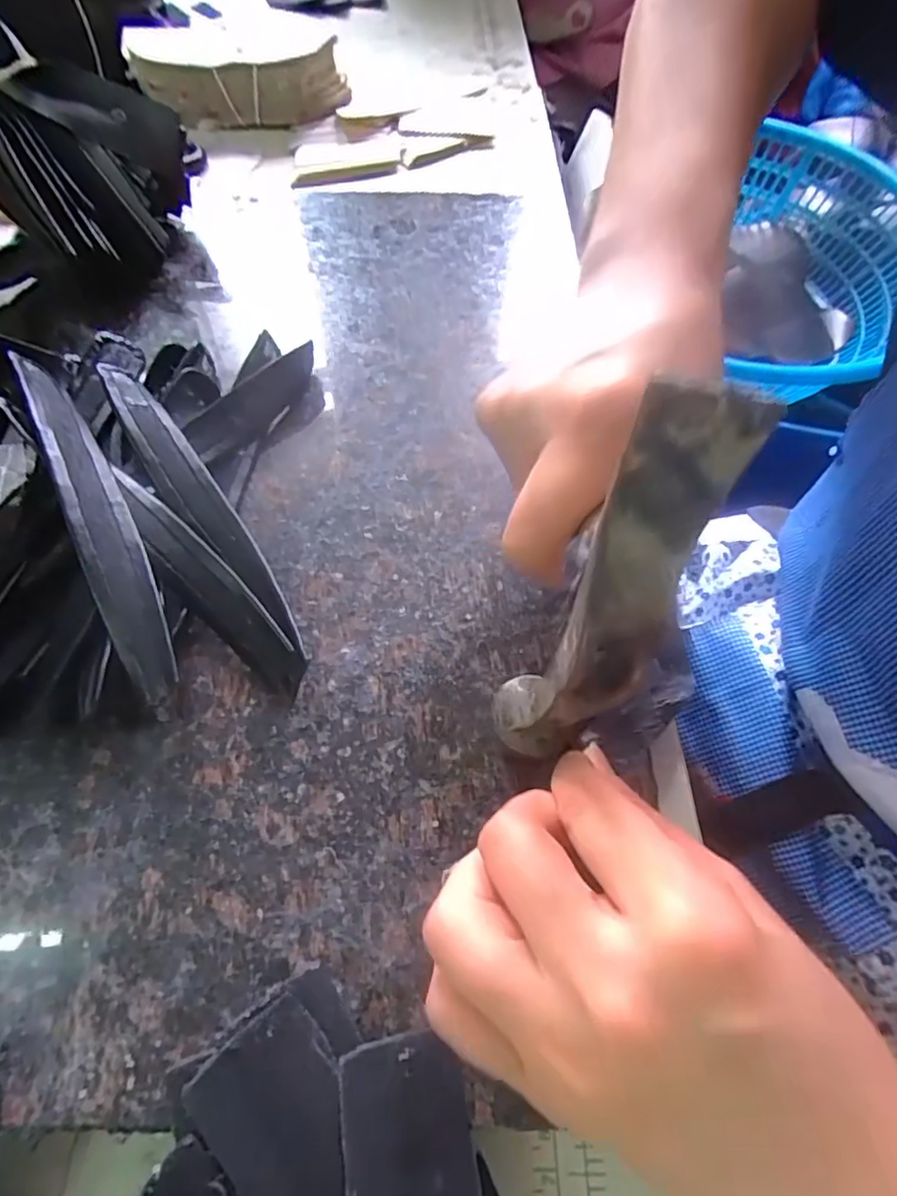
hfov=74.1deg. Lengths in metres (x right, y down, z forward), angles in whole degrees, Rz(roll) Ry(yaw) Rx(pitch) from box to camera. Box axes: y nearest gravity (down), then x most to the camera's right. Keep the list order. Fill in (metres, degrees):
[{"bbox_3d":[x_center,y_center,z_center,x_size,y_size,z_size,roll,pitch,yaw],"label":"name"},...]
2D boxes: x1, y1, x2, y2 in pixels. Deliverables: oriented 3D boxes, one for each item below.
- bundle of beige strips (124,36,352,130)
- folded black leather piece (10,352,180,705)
[{"bbox_3d":[-0.174,-0.429,0.496,0.174,0.043,0.043,-5,61,-3],"label":"bundle of beige strips"},{"bbox_3d":[-0.143,-0.035,0.241,0.021,0.028,0.167,-25,64,-14],"label":"folded black leather piece"}]

